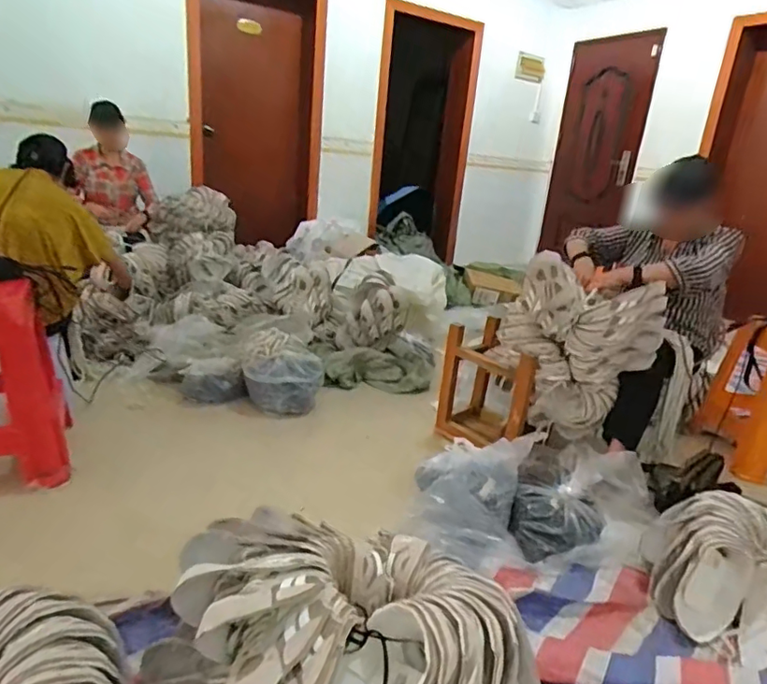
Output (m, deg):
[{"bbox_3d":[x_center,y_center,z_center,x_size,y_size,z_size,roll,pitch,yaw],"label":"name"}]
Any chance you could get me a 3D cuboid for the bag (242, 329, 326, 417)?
[{"bbox_3d":[-0.353,0.101,1.869,0.282,0.244,0.189,2,19,-9],"label":"bag"}]

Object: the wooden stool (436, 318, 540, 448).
[{"bbox_3d":[0.372,0.167,1.742,0.209,0.387,0.327,-10,24,-38],"label":"wooden stool"}]

